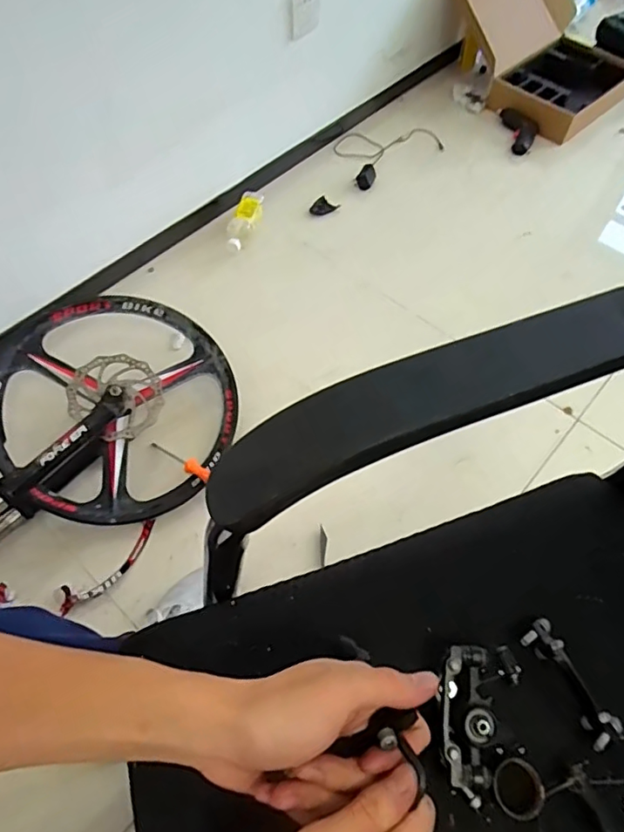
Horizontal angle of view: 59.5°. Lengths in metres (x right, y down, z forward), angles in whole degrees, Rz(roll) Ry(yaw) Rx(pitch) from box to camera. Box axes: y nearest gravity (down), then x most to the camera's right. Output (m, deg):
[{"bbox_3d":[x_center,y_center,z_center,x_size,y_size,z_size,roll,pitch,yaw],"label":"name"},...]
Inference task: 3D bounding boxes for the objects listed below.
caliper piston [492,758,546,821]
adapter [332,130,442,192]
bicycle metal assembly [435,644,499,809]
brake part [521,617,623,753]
[{"bbox_3d":[0.134,0.240,0.353,0.033,0.006,0.032,0,58,0],"label":"caliper piston"},{"bbox_3d":[0.200,-0.738,1.515,0.341,0.036,0.182,-37,65,-21],"label":"adapter"},{"bbox_3d":[0.101,0.201,0.360,0.033,0.027,0.088,5,58,2],"label":"bicycle metal assembly"},{"bbox_3d":[0.184,0.190,0.385,0.031,0.018,0.089,-29,62,-17],"label":"brake part"}]

